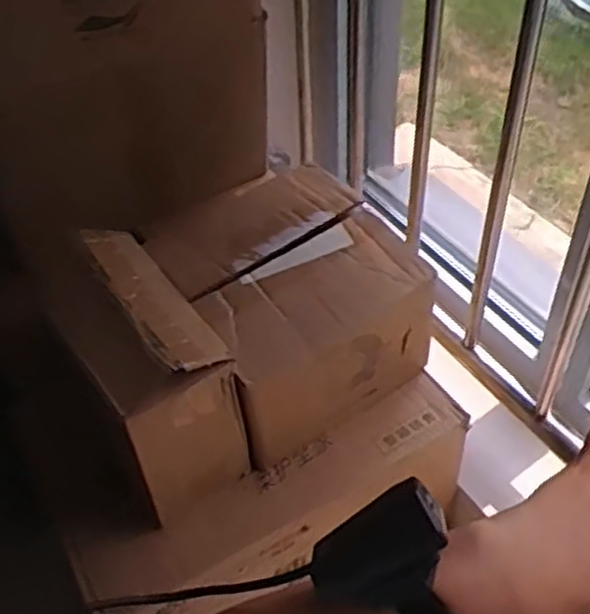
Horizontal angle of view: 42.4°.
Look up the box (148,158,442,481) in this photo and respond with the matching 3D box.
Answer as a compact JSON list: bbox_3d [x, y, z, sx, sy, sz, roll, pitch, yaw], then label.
[{"bbox_3d":[-0.005,-0.007,0.860,0.231,0.176,0.236,-25,50,-18],"label":"box"}]

